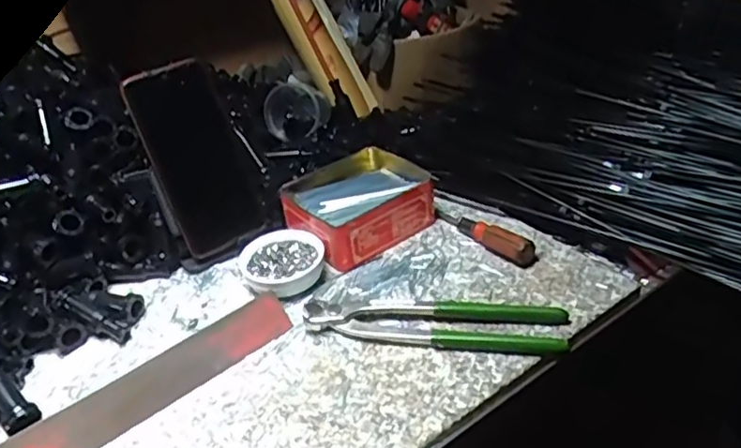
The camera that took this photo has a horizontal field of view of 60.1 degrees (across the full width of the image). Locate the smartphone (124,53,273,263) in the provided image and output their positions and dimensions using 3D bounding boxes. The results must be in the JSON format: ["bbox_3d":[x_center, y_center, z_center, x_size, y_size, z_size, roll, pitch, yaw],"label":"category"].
[{"bbox_3d":[-0.154,-0.060,0.578,0.085,0.165,0.010,-30,19,-29],"label":"smartphone"}]

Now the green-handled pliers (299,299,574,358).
[{"bbox_3d":[0.046,0.075,0.487,0.195,0.016,0.043,1,34,12],"label":"green-handled pliers"}]

